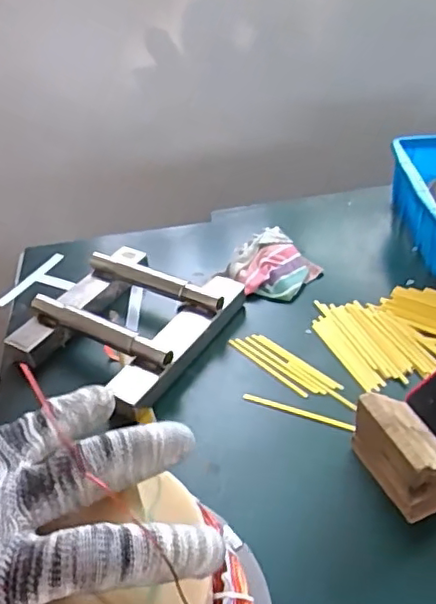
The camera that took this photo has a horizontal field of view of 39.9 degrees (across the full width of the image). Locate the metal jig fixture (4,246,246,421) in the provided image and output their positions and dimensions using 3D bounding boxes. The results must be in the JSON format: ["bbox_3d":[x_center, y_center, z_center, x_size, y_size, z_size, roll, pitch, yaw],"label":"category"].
[{"bbox_3d":[-0.097,0.013,0.652,0.184,0.049,0.189,18,45,27],"label":"metal jig fixture"}]

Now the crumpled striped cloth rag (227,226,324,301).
[{"bbox_3d":[0.061,-0.041,0.715,0.088,0.035,0.092,-27,43,-24],"label":"crumpled striped cloth rag"}]

